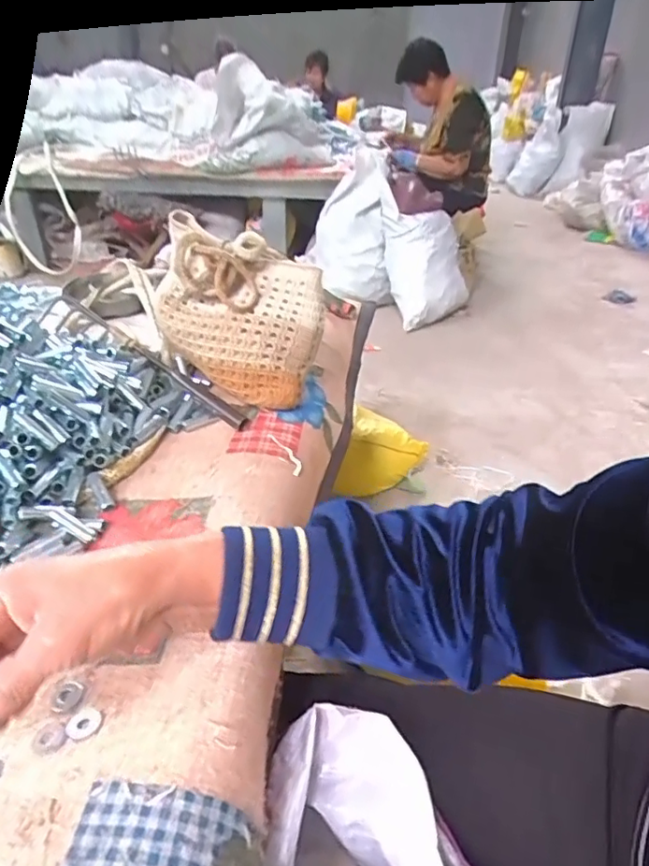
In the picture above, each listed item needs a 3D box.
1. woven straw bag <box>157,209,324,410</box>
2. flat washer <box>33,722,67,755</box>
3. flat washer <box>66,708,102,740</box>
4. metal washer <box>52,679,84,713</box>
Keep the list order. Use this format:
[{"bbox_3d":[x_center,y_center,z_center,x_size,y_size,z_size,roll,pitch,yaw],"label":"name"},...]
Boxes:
[{"bbox_3d":[-0.095,-0.130,0.639,0.181,0.174,0.100,16,36,23],"label":"woven straw bag"},{"bbox_3d":[-0.159,0.177,0.325,0.018,0.004,0.019,-15,33,-20],"label":"flat washer"},{"bbox_3d":[-0.142,0.171,0.331,0.018,0.004,0.018,0,29,0],"label":"flat washer"},{"bbox_3d":[-0.159,0.162,0.347,0.017,0.004,0.021,-17,33,-27],"label":"metal washer"}]

